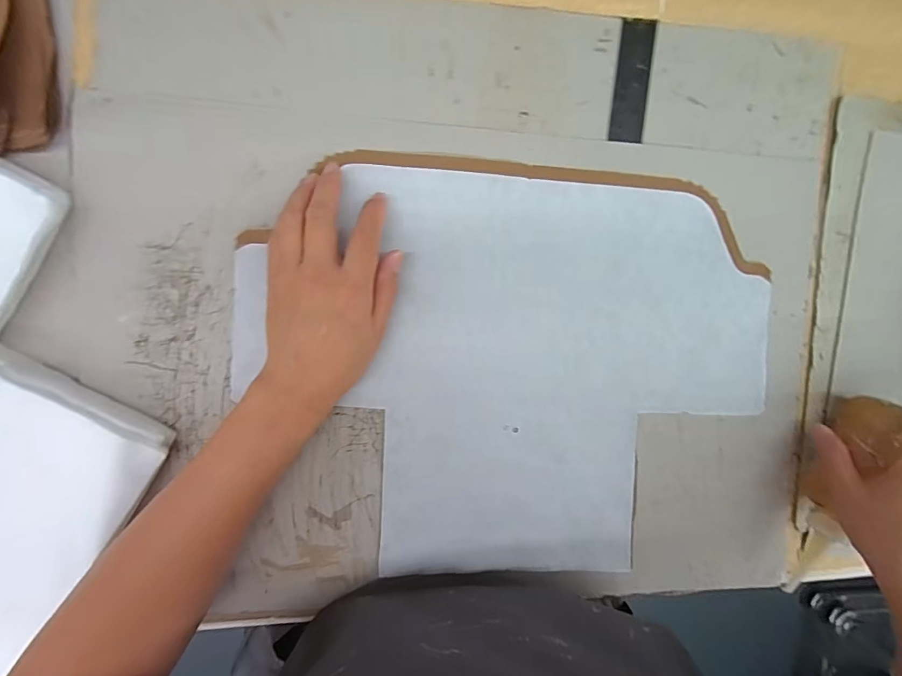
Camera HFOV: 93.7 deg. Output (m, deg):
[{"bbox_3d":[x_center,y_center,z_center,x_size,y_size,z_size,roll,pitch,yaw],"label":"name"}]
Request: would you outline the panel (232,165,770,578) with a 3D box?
[{"bbox_3d":[0.050,0.032,0.330,0.406,0.009,0.302,3,93,-7],"label":"panel"}]

